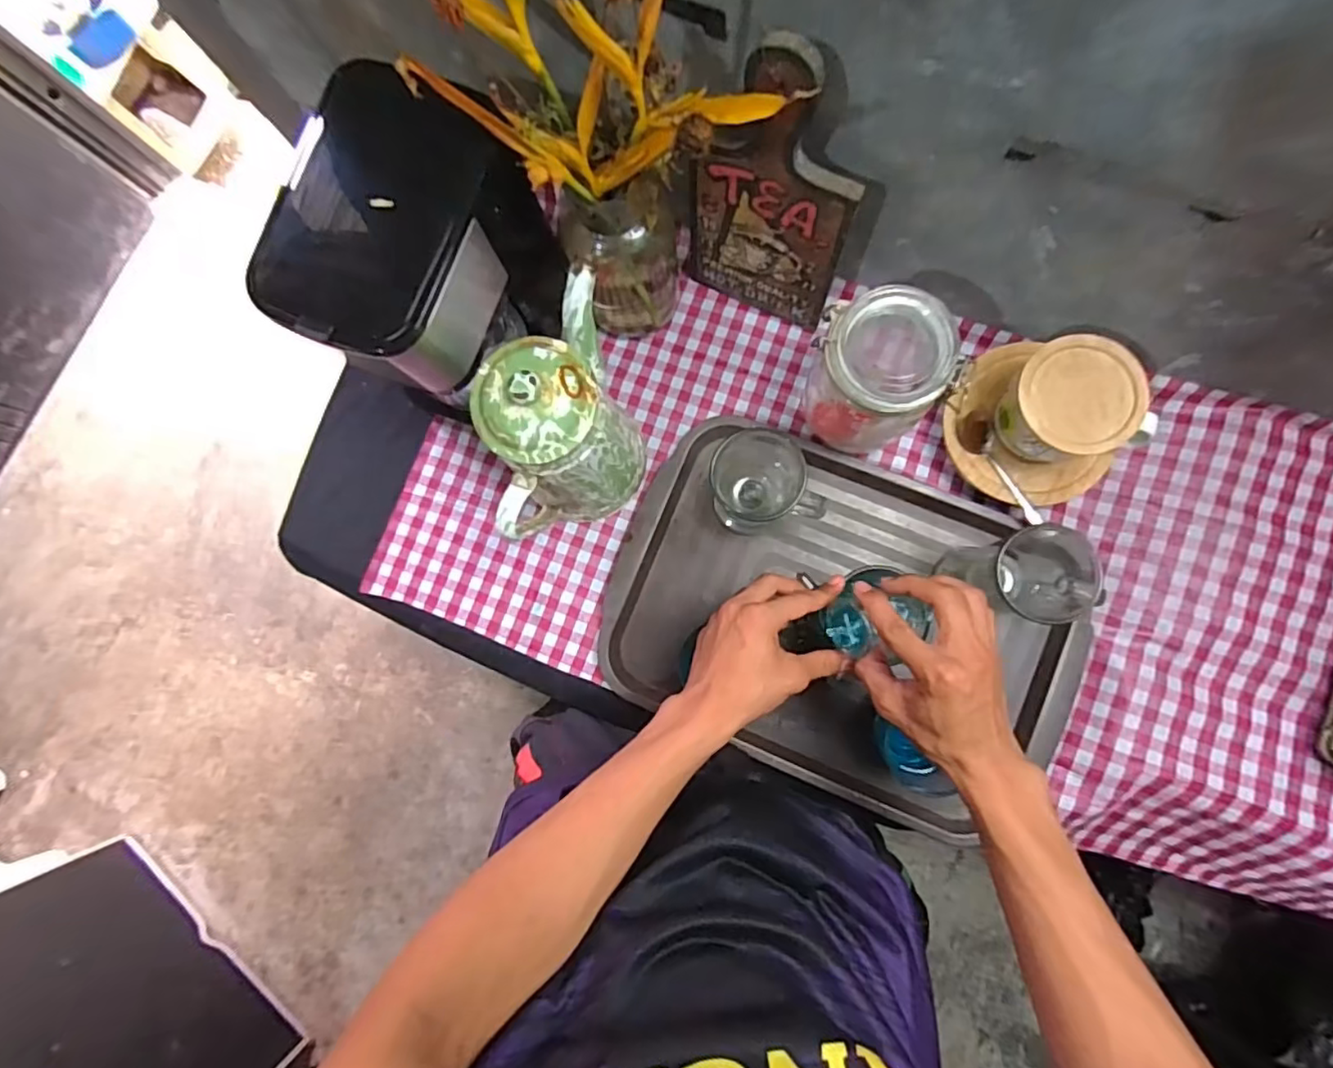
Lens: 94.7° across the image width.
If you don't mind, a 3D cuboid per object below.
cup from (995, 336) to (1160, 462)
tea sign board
[{"bbox_3d":[0.343,-0.110,0.534,0.100,0.082,0.094,0,84,4],"label":"cup"},{"bbox_3d":[0.083,-0.263,0.497,0.136,0.267,0.027,26,87,6],"label":"tea sign board"}]

